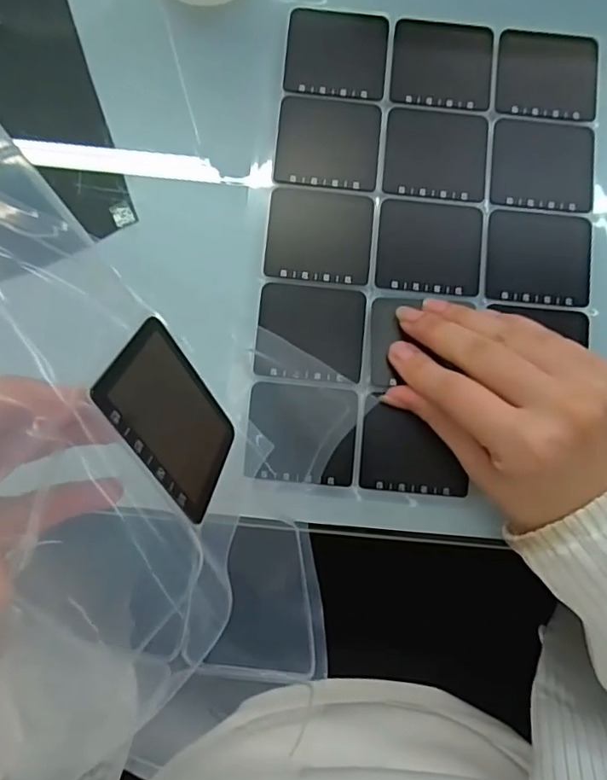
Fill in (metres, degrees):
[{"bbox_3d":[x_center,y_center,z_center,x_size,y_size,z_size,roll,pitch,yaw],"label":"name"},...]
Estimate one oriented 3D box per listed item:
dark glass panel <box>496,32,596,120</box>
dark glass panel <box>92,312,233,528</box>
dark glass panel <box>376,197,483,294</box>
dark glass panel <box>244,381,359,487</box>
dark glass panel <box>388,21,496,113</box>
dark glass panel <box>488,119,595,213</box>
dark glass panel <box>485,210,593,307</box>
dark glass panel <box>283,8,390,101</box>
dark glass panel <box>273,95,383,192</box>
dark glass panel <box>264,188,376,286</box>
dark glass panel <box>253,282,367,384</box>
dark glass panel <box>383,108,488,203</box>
[{"bbox_3d":[0.136,-0.176,0.316,0.055,0.004,0.050,6,84,-3],"label":"dark glass panel"},{"bbox_3d":[-0.042,0.009,0.189,0.004,0.049,0.055,-19,119,22],"label":"dark glass panel"},{"bbox_3d":[0.068,-0.076,0.304,0.054,0.004,0.049,5,84,-3],"label":"dark glass panel"},{"bbox_3d":[-0.001,0.022,0.291,0.055,0.004,0.049,6,84,-3],"label":"dark glass panel"},{"bbox_3d":[0.077,-0.181,0.317,0.055,0.004,0.050,6,84,-3],"label":"dark glass panel"},{"bbox_3d":[0.131,-0.123,0.311,0.055,0.004,0.048,5,84,-3],"label":"dark glass panel"},{"bbox_3d":[0.127,-0.071,0.306,0.055,0.005,0.051,5,84,-3],"label":"dark glass panel"},{"bbox_3d":[0.019,-0.187,0.316,0.055,0.004,0.050,5,84,-3],"label":"dark glass panel"},{"bbox_3d":[0.014,-0.135,0.310,0.055,0.004,0.050,6,84,-3],"label":"dark glass panel"},{"bbox_3d":[0.009,-0.082,0.303,0.055,0.004,0.049,6,84,-3],"label":"dark glass panel"},{"bbox_3d":[0.004,-0.030,0.299,0.055,0.004,0.049,6,84,-3],"label":"dark glass panel"},{"bbox_3d":[0.072,-0.129,0.311,0.054,0.004,0.050,5,84,-3],"label":"dark glass panel"}]

